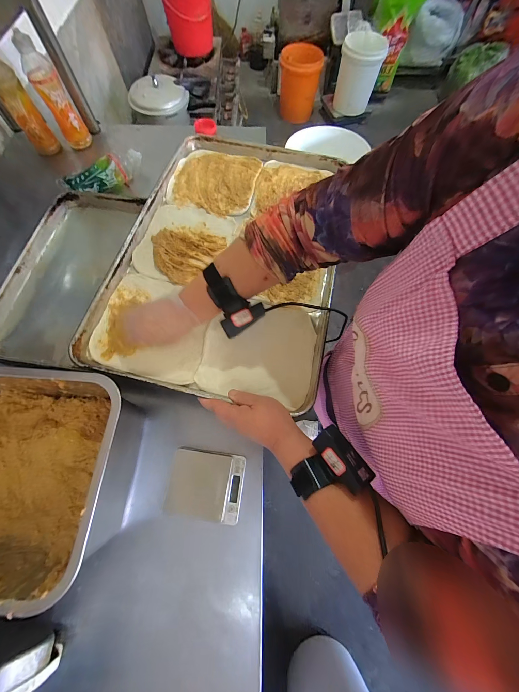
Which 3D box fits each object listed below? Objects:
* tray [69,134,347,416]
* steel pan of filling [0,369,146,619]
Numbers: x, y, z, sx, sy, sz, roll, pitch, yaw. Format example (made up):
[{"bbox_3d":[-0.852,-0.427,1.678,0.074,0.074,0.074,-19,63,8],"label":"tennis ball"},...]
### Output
[{"bbox_3d":[-0.051,-0.197,0.509,0.398,0.042,0.592,12,69,5],"label":"tray"},{"bbox_3d":[-0.370,0.184,0.390,0.334,0.164,0.255,2,69,1],"label":"steel pan of filling"}]

